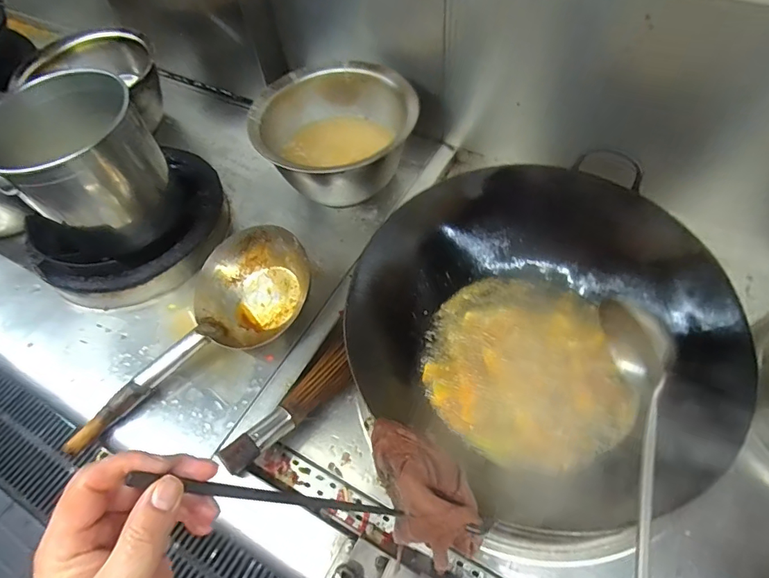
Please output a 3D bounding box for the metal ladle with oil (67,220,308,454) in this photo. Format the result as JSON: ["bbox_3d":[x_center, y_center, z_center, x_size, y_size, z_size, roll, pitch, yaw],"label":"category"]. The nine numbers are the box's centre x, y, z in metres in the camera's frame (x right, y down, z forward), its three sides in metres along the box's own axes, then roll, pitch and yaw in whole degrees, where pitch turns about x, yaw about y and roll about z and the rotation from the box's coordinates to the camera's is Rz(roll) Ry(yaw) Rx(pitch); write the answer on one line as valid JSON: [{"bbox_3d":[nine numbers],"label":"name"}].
[{"bbox_3d":[-0.288,0.056,0.715,0.390,0.076,0.178,-36,60,-19],"label":"metal ladle with oil"}]

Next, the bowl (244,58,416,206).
[{"bbox_3d":[-0.091,-0.284,0.859,0.281,0.129,0.272,-20,57,-10],"label":"bowl"}]

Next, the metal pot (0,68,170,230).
[{"bbox_3d":[-0.496,-0.211,0.761,0.212,0.183,0.227,-2,56,3],"label":"metal pot"}]

